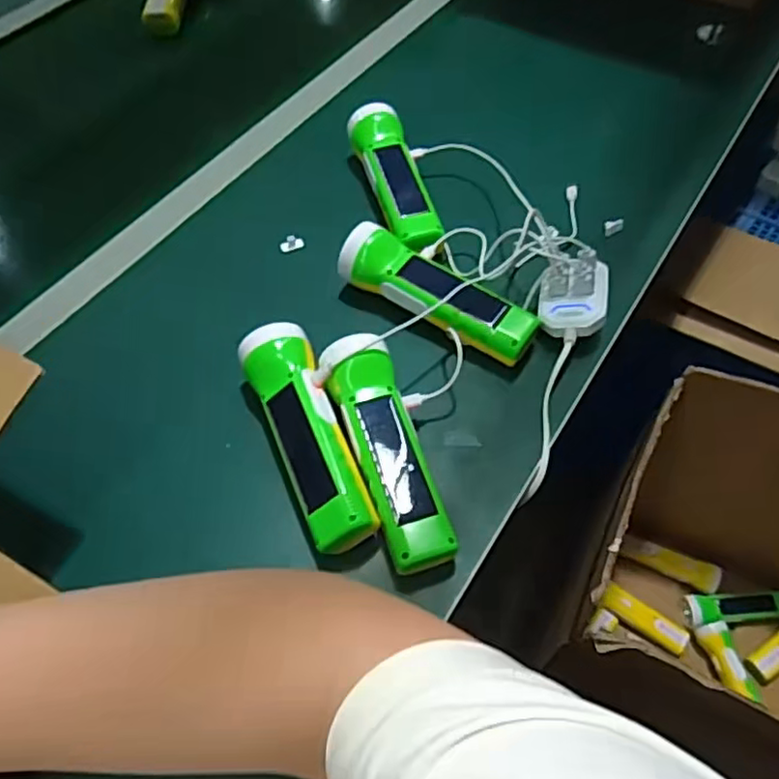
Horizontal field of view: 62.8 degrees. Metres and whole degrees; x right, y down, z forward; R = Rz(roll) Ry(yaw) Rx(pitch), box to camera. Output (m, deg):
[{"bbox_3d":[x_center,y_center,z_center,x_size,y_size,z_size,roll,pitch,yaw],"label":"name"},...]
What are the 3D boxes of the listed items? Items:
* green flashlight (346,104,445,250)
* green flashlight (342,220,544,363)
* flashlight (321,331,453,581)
[{"bbox_3d":[0.005,-0.190,0.596,0.048,0.051,0.181,-14,57,-7],"label":"green flashlight"},{"bbox_3d":[0.037,-0.075,0.518,0.166,0.053,0.054,30,62,20],"label":"green flashlight"},{"bbox_3d":[-0.003,0.042,0.443,0.055,0.051,0.168,-15,57,-8],"label":"flashlight"}]

